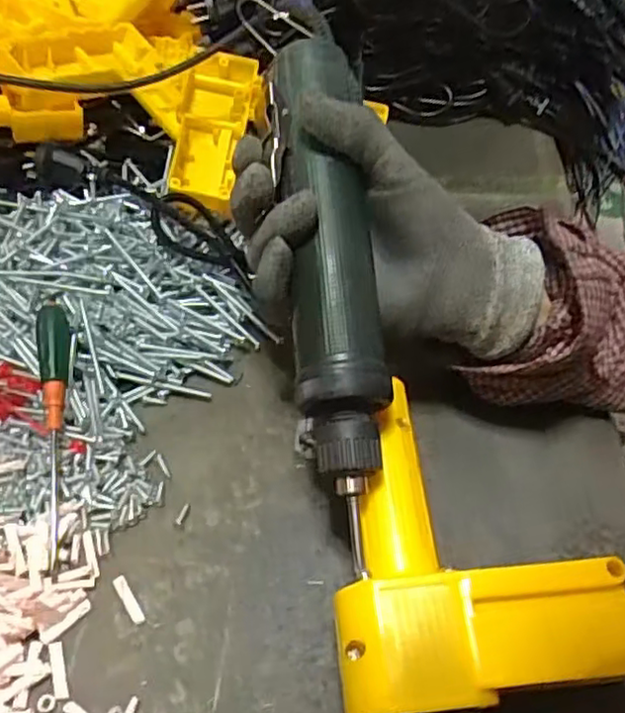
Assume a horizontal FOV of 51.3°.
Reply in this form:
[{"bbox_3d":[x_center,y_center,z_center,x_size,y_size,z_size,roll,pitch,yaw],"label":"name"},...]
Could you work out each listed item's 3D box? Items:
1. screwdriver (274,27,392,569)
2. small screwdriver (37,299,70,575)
[{"bbox_3d":[0.008,-0.035,0.296,0.040,0.036,0.238,-5,77,-4],"label":"screwdriver"},{"bbox_3d":[-0.137,0.033,0.343,0.017,0.017,0.154,-8,64,-6],"label":"small screwdriver"}]

